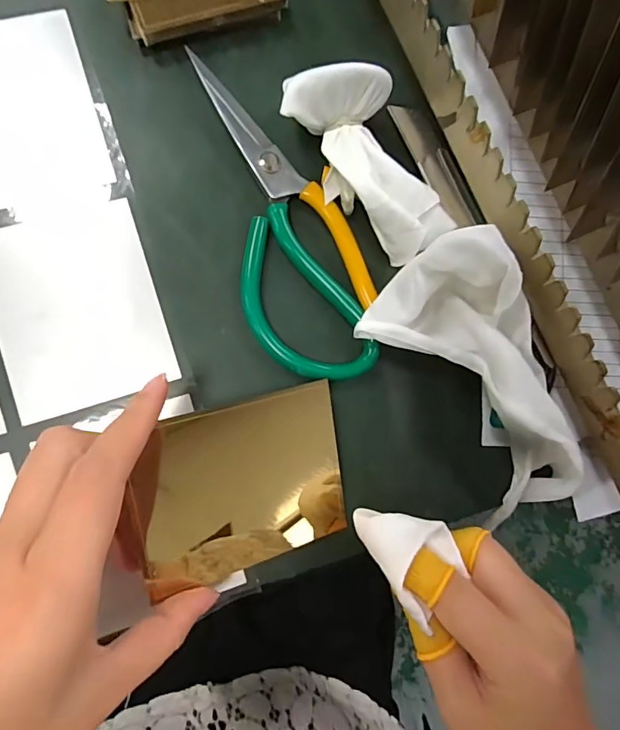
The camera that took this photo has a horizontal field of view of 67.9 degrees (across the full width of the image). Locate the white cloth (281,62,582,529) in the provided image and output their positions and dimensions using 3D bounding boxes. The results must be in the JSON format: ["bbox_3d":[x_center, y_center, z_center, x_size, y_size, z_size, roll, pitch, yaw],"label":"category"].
[{"bbox_3d":[0.061,-0.033,0.230,0.069,0.049,0.240,-30,89,-8],"label":"white cloth"}]

